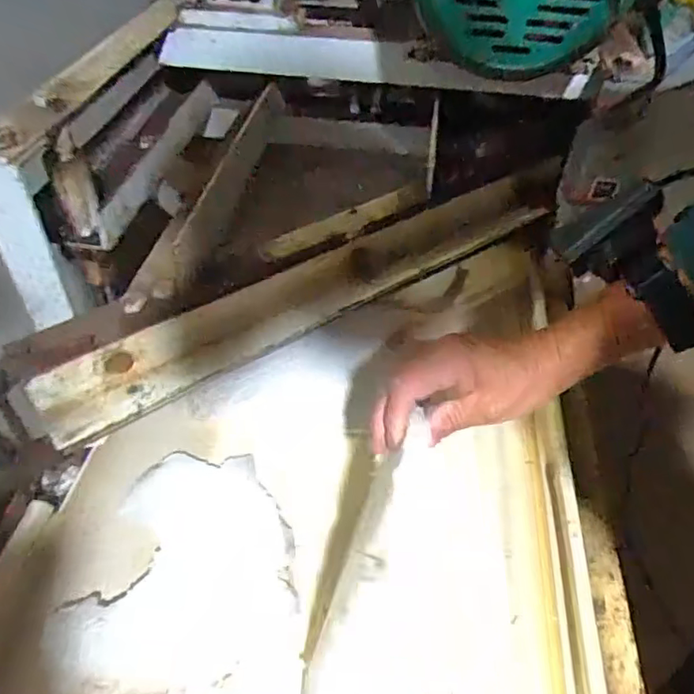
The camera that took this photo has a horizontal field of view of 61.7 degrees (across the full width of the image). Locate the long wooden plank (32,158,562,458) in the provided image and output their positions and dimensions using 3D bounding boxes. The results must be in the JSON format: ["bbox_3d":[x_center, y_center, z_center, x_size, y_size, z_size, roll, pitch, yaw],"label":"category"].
[{"bbox_3d":[-0.011,-0.058,0.501,0.501,0.064,0.040,-26,52,-25],"label":"long wooden plank"}]

